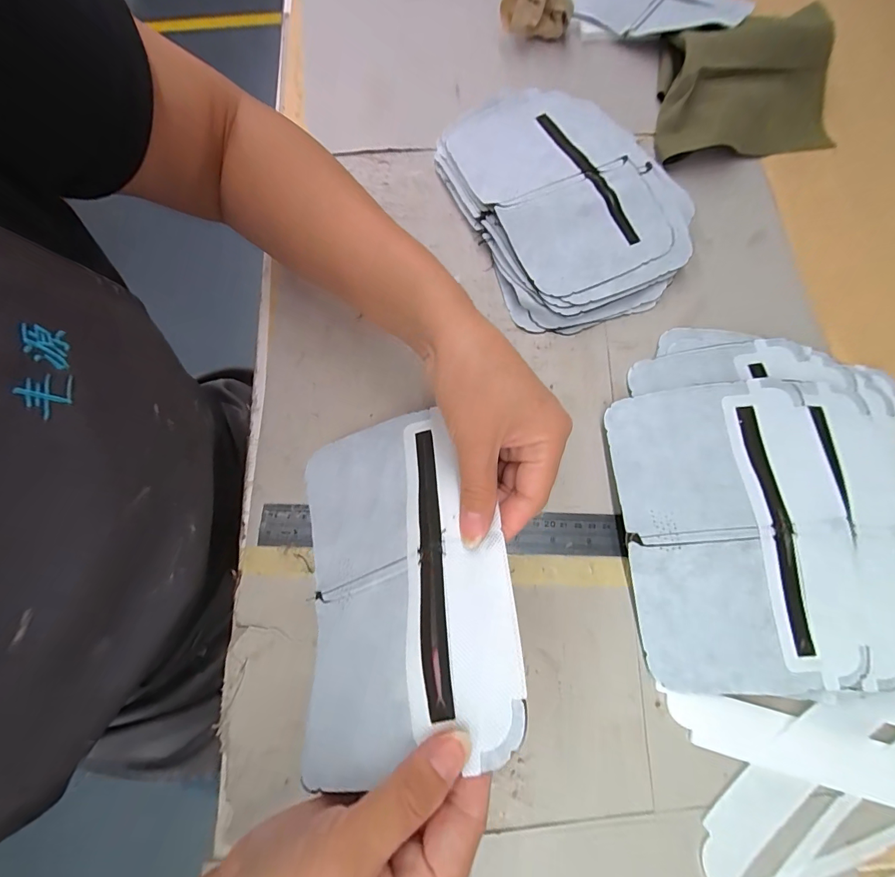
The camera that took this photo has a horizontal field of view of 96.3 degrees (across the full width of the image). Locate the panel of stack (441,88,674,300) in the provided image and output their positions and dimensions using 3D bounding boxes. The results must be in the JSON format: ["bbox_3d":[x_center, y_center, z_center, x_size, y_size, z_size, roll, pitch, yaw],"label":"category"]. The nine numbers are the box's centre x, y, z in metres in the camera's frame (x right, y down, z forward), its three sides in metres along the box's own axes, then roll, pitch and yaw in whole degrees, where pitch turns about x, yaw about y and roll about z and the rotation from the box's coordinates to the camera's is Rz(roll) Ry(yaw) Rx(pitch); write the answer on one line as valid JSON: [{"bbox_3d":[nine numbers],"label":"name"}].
[{"bbox_3d":[0.096,-0.230,0.356,0.140,0.029,0.216,-23,73,-7],"label":"panel of stack"}]

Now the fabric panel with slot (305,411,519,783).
[{"bbox_3d":[-0.033,0.071,0.233,0.128,0.017,0.191,-23,50,21],"label":"fabric panel with slot"}]

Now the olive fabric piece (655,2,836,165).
[{"bbox_3d":[0.285,-0.331,0.384,0.158,0.044,0.148,4,72,2],"label":"olive fabric piece"}]

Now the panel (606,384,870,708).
[{"bbox_3d":[0.186,0.059,0.267,0.126,0.032,0.194,-4,72,-1],"label":"panel"}]

